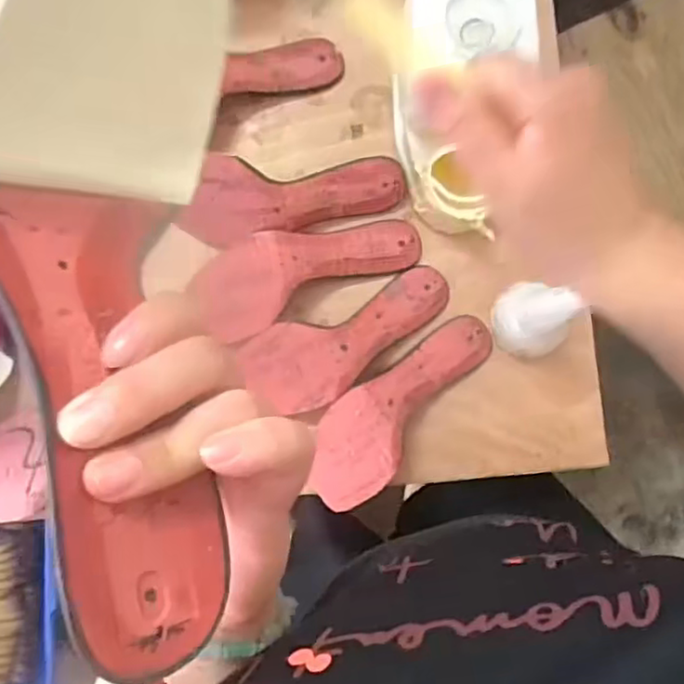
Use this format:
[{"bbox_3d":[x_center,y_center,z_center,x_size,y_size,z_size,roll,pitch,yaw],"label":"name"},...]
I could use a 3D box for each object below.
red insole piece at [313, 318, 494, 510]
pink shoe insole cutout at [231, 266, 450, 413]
[{"bbox_3d":[0.048,0.053,0.599,0.079,0.036,0.216,39,84,2],"label":"red insole piece"},{"bbox_3d":[0.013,-0.001,0.603,0.198,0.038,0.081,-24,86,-5],"label":"pink shoe insole cutout"}]

